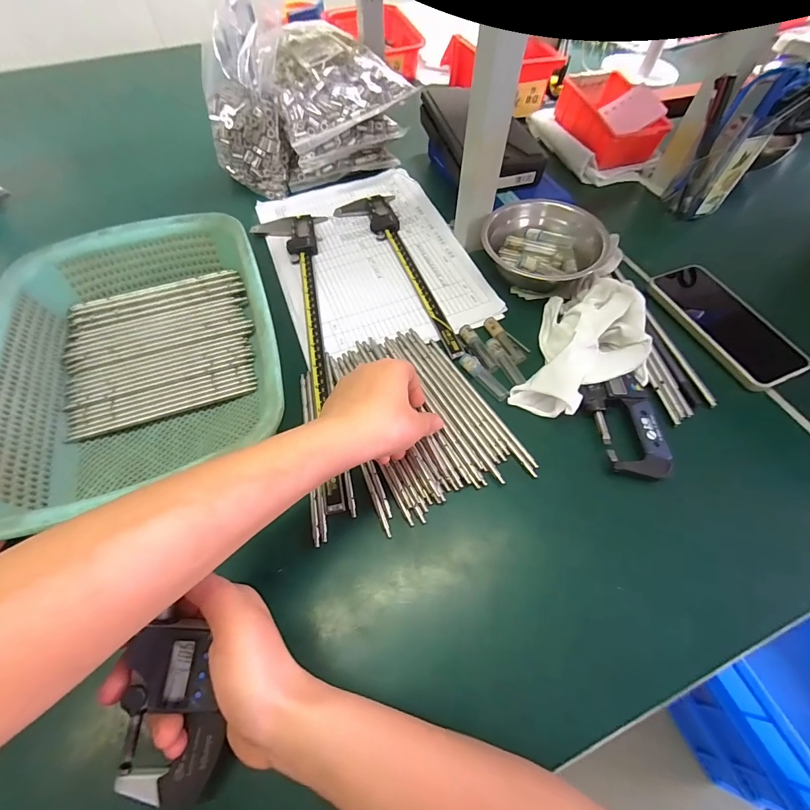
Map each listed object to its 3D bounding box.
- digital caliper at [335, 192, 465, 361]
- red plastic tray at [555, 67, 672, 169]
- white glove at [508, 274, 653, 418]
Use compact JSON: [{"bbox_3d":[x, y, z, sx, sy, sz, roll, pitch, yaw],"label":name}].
[{"bbox_3d":[-0.016,-0.158,0.452,0.078,0.011,0.275,-13,61,-9],"label":"digital caliper"},{"bbox_3d":[0.296,-0.416,0.565,0.102,0.054,0.149,-18,60,-8],"label":"red plastic tray"},{"bbox_3d":[0.182,-0.063,0.372,0.108,0.041,0.177,21,62,14],"label":"white glove"}]

